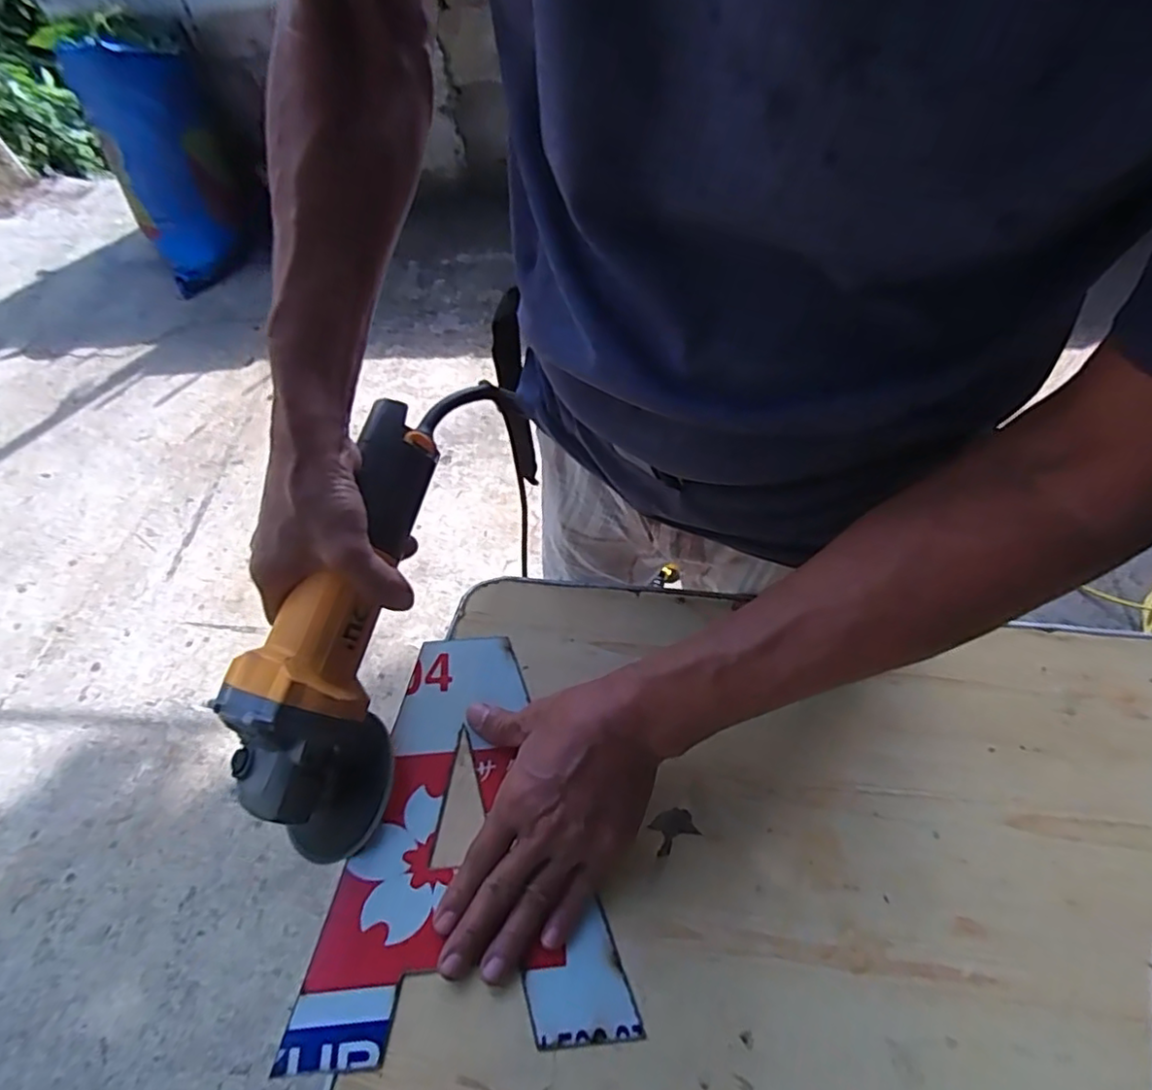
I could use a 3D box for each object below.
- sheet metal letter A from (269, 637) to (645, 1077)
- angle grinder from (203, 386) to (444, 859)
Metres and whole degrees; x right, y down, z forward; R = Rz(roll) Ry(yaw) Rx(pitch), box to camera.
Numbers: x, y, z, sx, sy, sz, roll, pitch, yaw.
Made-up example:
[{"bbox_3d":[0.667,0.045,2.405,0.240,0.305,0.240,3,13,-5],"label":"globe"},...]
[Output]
[{"bbox_3d":[-0.073,0.176,0.415,0.183,0.008,0.244,-3,56,-6],"label":"sheet metal letter A"},{"bbox_3d":[-0.149,0.048,0.402,0.085,0.077,0.283,9,79,8],"label":"angle grinder"}]

